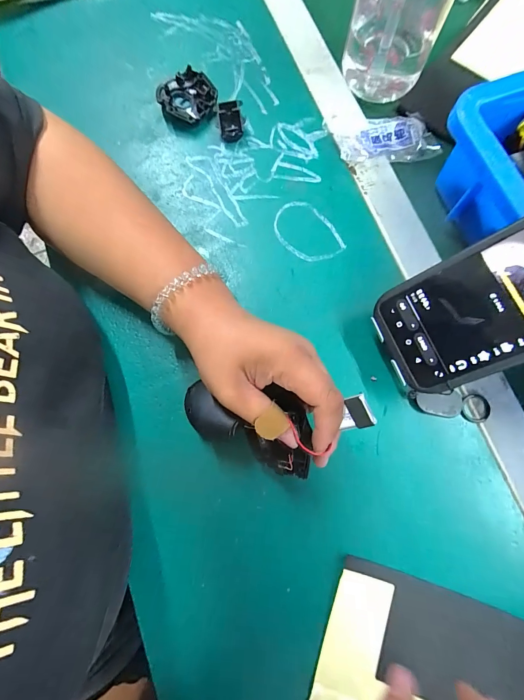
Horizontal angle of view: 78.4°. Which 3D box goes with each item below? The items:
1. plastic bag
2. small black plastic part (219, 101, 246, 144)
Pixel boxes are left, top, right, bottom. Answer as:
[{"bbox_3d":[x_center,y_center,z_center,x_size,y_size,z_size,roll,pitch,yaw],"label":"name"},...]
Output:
[{"bbox_3d":[0.124,-0.210,0.315,0.102,0.013,0.050,-8,78,-1],"label":"plastic bag"},{"bbox_3d":[-0.029,-0.225,0.317,0.025,0.014,0.034,-9,78,-1],"label":"small black plastic part"}]

